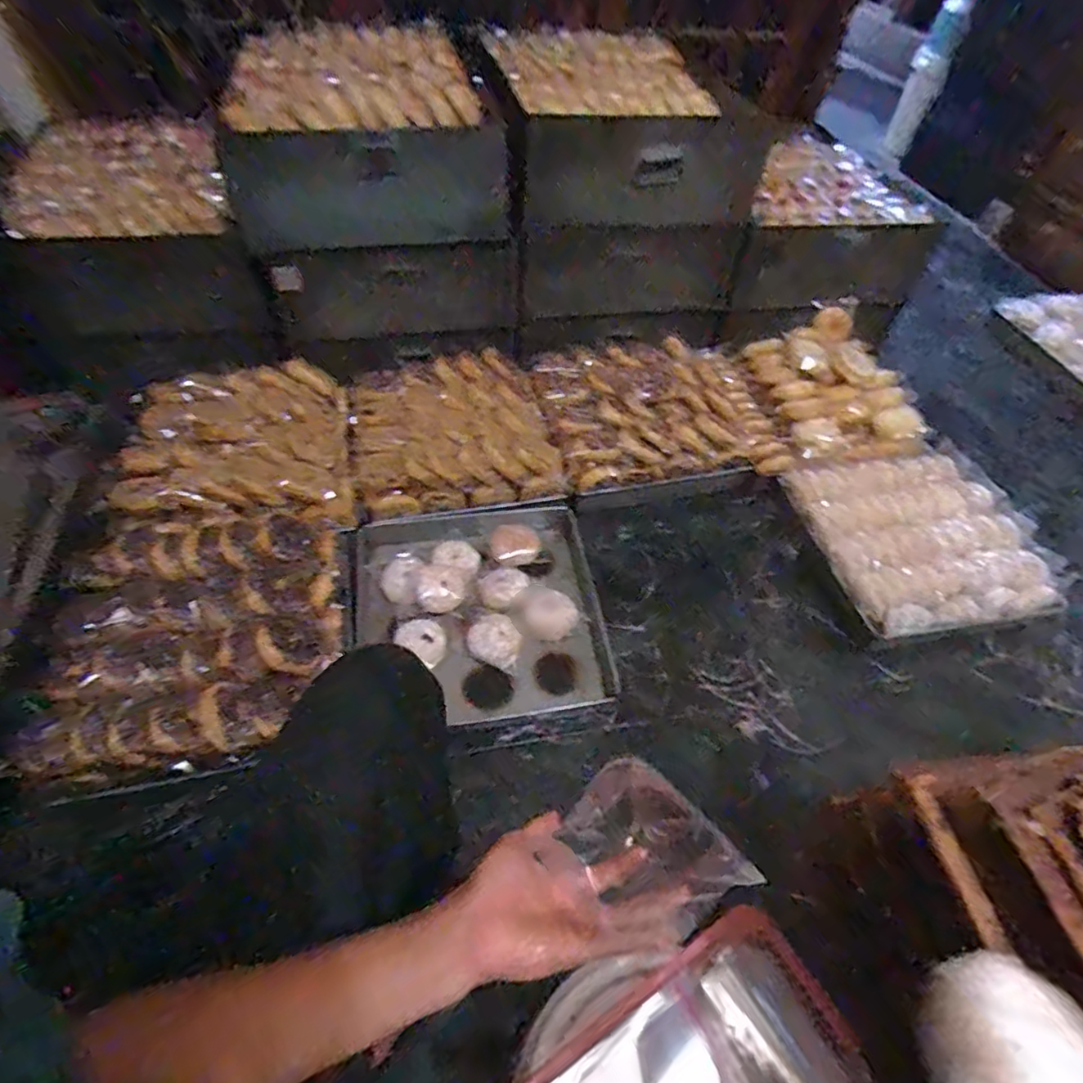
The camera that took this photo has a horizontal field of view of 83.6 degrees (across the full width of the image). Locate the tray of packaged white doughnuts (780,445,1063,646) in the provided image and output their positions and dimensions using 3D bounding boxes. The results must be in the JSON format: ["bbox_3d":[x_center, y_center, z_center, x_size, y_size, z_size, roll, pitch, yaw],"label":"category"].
[{"bbox_3d":[0.749,-0.017,1.196,0.423,0.052,0.396,-6,52,-9],"label":"tray of packaged white doughnuts"}]

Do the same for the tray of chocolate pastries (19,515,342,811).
[{"bbox_3d":[-0.519,0.110,0.904,0.395,0.065,0.444,-6,52,-9],"label":"tray of chocolate pastries"}]

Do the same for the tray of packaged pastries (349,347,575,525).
[{"bbox_3d":[-0.187,-0.243,1.243,0.398,0.119,0.380,-10,53,-12],"label":"tray of packaged pastries"}]

